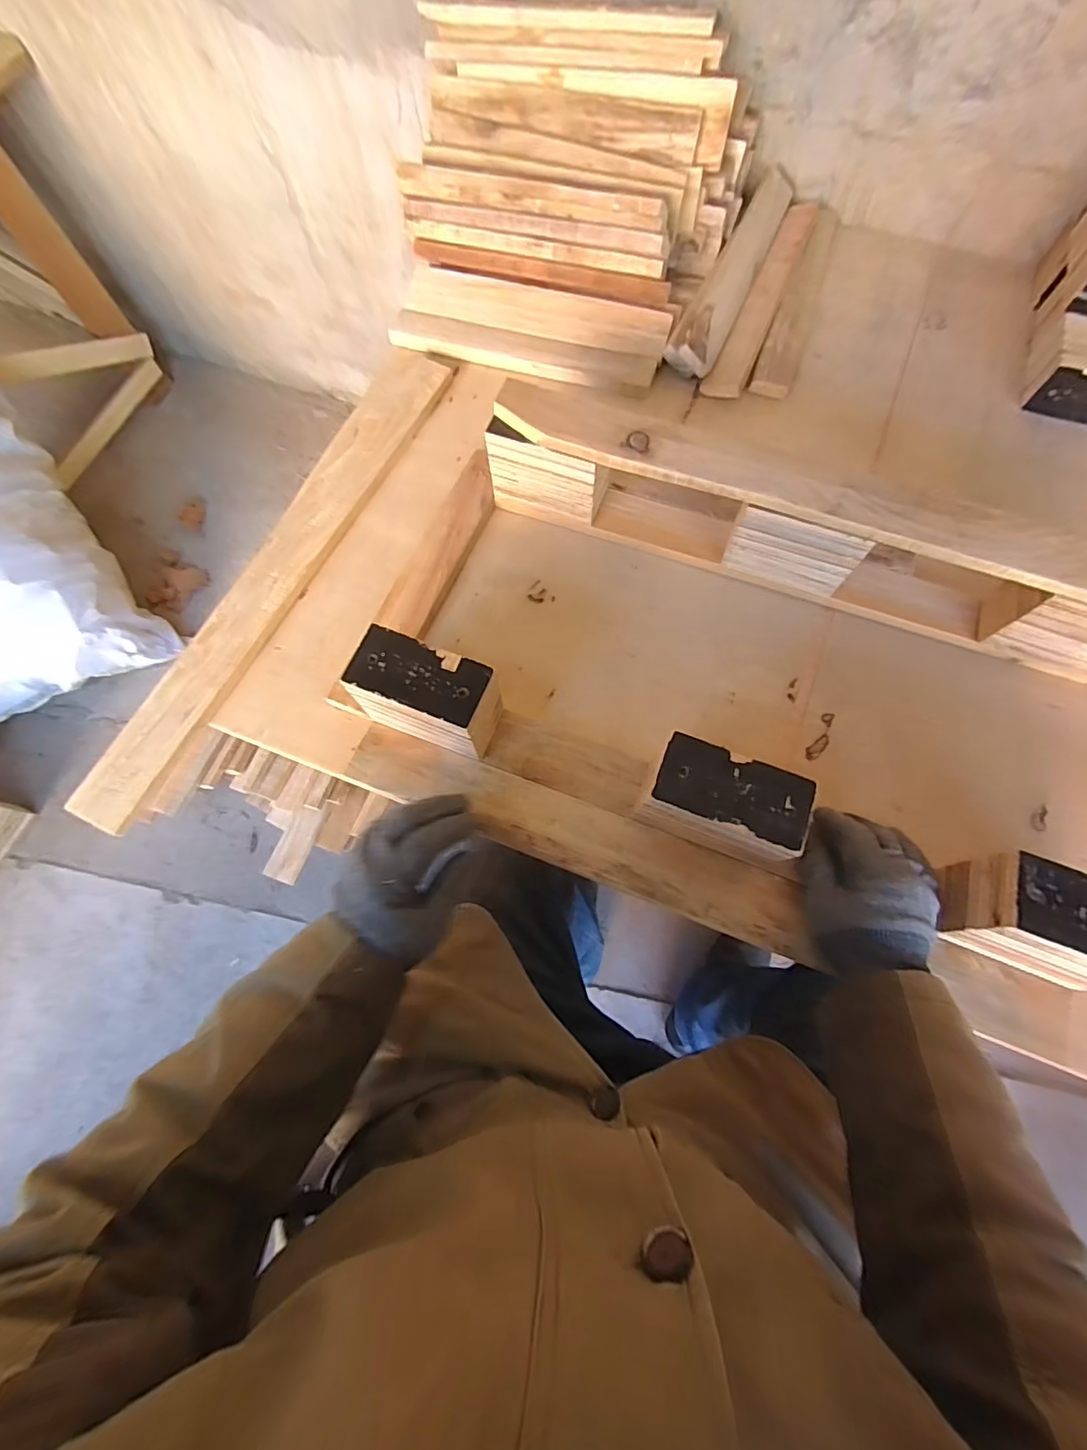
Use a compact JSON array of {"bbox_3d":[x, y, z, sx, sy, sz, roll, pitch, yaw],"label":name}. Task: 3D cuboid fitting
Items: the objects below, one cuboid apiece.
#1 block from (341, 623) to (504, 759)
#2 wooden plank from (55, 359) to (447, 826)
[{"bbox_3d":[-0.102,-0.021,0.488,0.115,0.103,0.065,18,72,7],"label":"block"},{"bbox_3d":[-0.282,-0.190,0.596,0.088,0.017,0.637,21,72,8],"label":"wooden plank"}]

